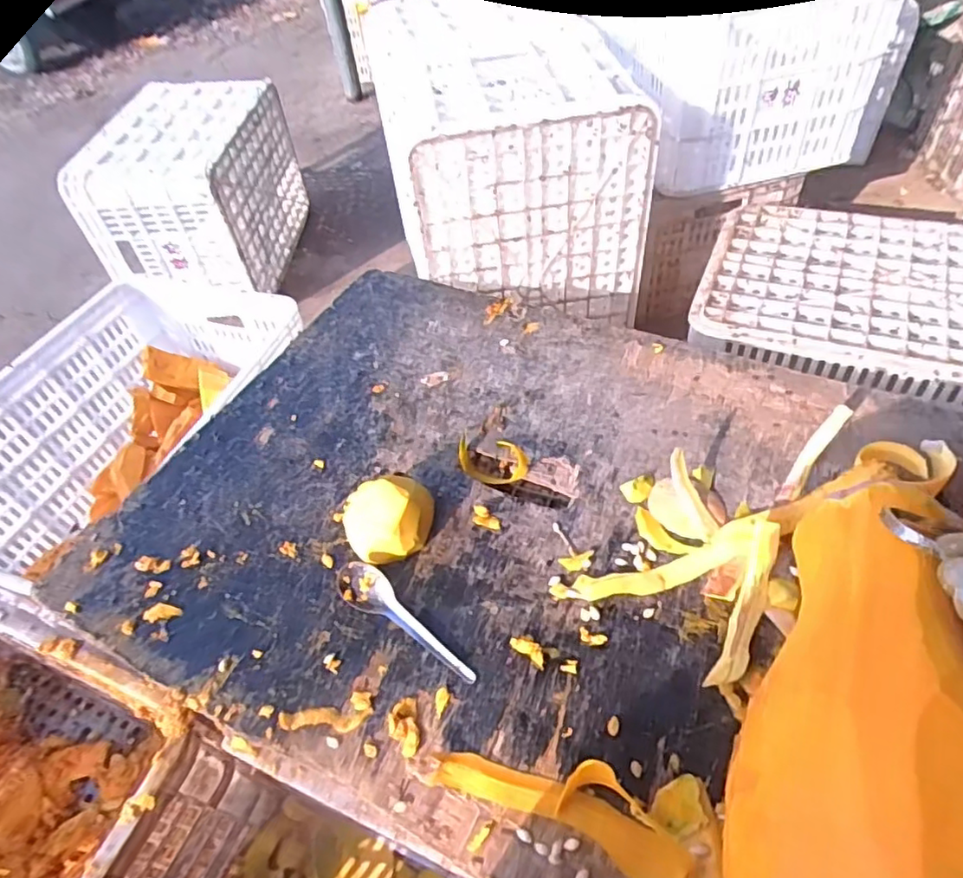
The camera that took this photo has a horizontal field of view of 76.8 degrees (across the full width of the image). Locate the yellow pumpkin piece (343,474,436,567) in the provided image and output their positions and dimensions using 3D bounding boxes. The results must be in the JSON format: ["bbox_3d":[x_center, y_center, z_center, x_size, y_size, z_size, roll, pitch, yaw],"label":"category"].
[{"bbox_3d":[-0.090,0.080,0.607,0.090,0.047,0.078,-21,50,-12],"label":"yellow pumpkin piece"}]

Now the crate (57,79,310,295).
[{"bbox_3d":[-0.655,-0.570,1.429,0.382,0.328,0.594,-9,50,-1],"label":"crate"}]

